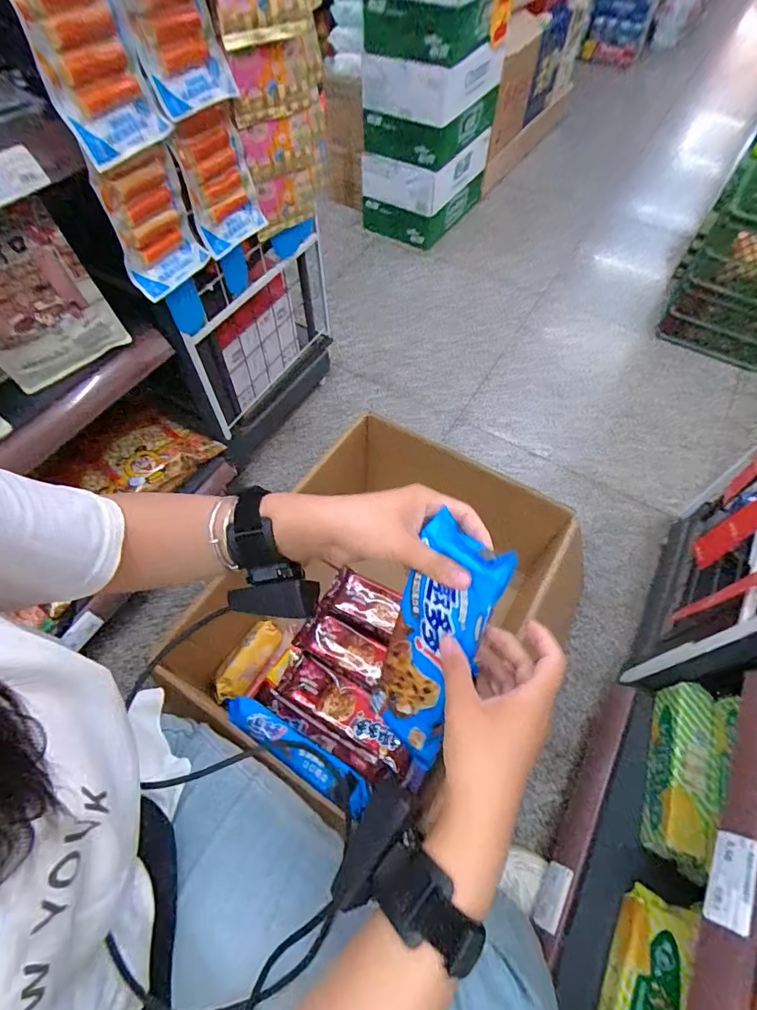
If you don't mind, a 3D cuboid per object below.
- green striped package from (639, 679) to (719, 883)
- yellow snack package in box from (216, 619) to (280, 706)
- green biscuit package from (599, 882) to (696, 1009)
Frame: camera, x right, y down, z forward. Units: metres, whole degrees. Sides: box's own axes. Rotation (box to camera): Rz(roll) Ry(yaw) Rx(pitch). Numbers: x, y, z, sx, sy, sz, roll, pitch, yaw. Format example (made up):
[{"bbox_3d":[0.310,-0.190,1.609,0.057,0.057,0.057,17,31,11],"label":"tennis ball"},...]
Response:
[{"bbox_3d":[0.433,0.384,0.687,0.055,0.081,0.236,19,60,10],"label":"green striped package"},{"bbox_3d":[-0.224,0.270,0.827,0.057,0.024,0.144,25,62,13],"label":"yellow snack package in box"},{"bbox_3d":[0.314,0.603,0.569,0.074,0.040,0.238,26,62,14],"label":"green biscuit package"}]

